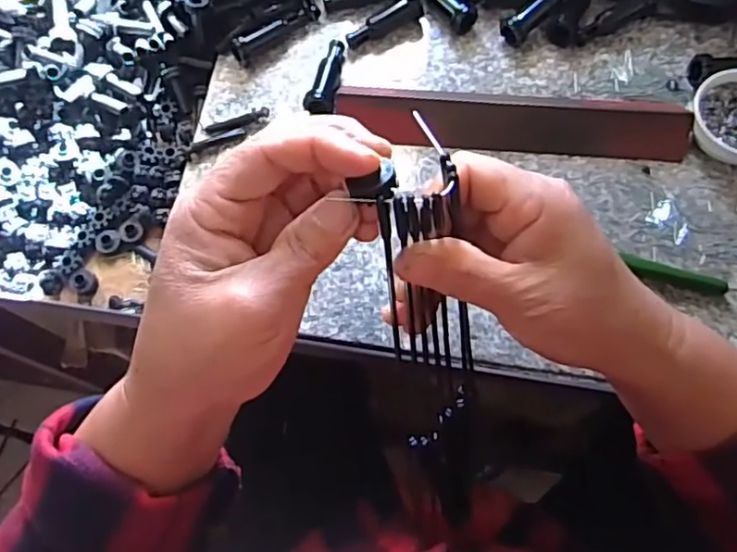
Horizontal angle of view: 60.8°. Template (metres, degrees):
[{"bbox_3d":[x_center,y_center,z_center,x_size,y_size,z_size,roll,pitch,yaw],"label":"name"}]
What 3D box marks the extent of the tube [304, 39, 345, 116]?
[{"bbox_3d":[-0.033,-0.157,0.495,0.025,0.021,0.074,7,71,5],"label":"tube"}]

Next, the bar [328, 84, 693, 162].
[{"bbox_3d":[0.107,-0.116,0.473,0.256,0.024,0.039,3,70,4],"label":"bar"}]

